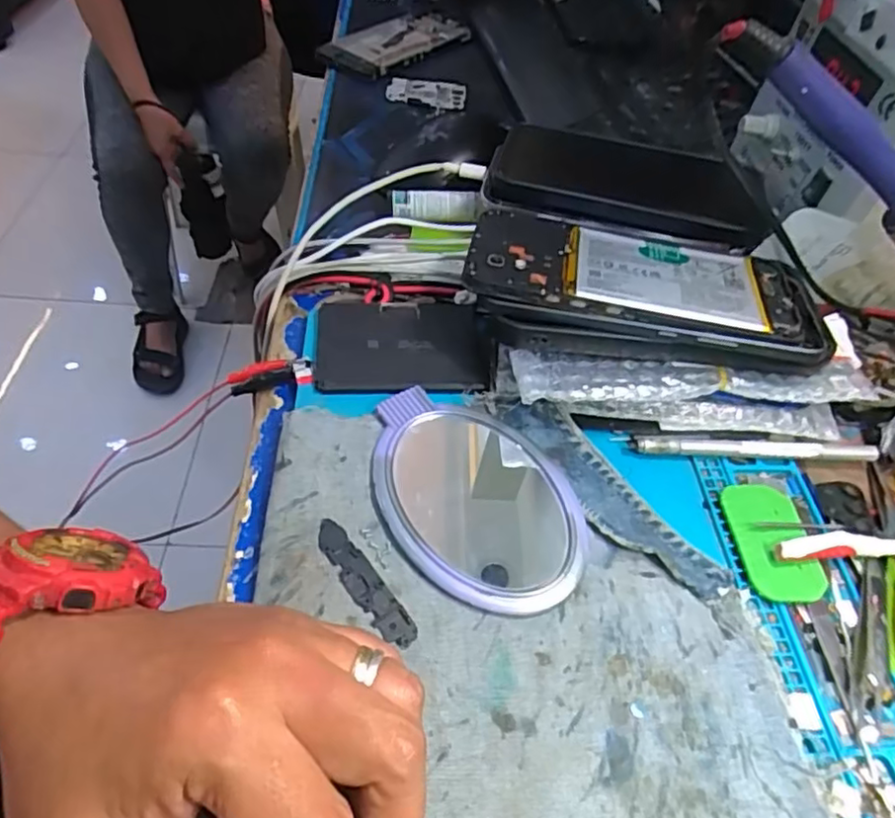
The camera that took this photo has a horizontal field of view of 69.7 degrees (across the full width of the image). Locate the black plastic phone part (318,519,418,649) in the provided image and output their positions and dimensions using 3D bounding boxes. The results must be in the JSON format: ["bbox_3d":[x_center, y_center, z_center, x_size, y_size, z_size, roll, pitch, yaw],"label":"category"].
[{"bbox_3d":[-0.034,0.069,0.259,0.014,0.004,0.063,-29,58,-27],"label":"black plastic phone part"}]

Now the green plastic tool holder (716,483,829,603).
[{"bbox_3d":[0.145,0.058,0.288,0.033,0.005,0.057,1,49,-5],"label":"green plastic tool holder"}]

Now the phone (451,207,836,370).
[{"bbox_3d":[0.100,-0.064,0.321,0.174,0.014,0.076,10,50,1],"label":"phone"}]

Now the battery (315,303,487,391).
[{"bbox_3d":[-0.026,-0.037,0.348,0.088,0.004,0.066,1,49,-5],"label":"battery"}]

